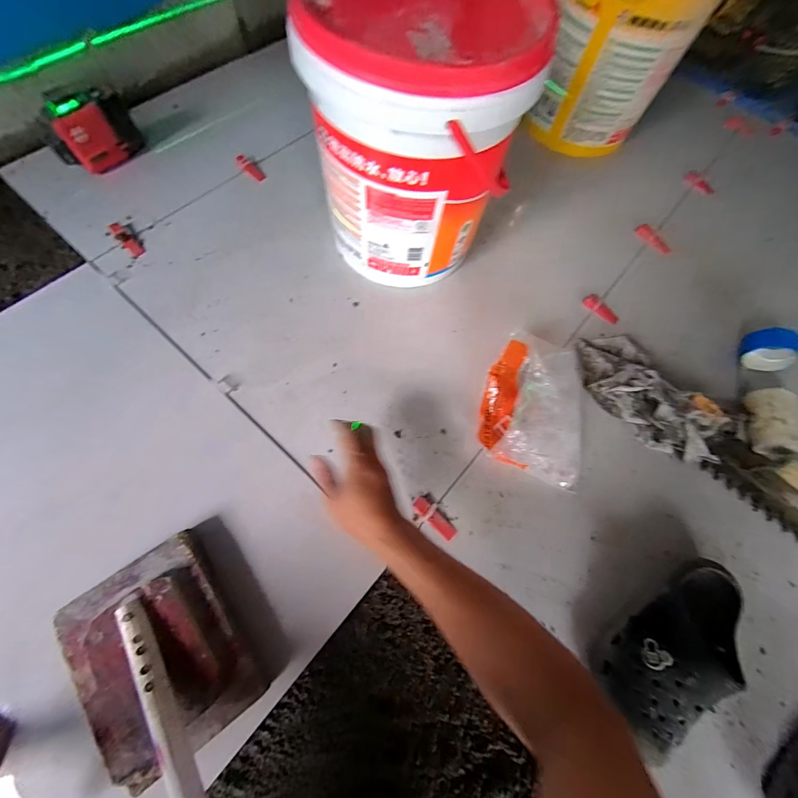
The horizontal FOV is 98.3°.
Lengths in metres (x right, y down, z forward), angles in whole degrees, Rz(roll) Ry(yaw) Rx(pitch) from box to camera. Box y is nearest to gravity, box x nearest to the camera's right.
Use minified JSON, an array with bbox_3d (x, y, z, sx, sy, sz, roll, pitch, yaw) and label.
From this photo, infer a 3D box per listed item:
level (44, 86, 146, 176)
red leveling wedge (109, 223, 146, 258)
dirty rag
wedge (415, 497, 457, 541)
[{"bbox_3d":[-0.604,-0.528,0.679,0.158,0.108,0.081,-33,80,-18],"label":"level"},{"bbox_3d":[-0.516,-0.301,0.653,0.089,0.014,0.025,44,71,7],"label":"red leveling wedge"},{"bbox_3d":[0.420,-0.013,0.581,0.122,0.070,0.265,-31,74,-16],"label":"dirty rag"},{"bbox_3d":[0.054,0.178,0.516,0.074,0.011,0.021,43,71,6],"label":"wedge"}]

